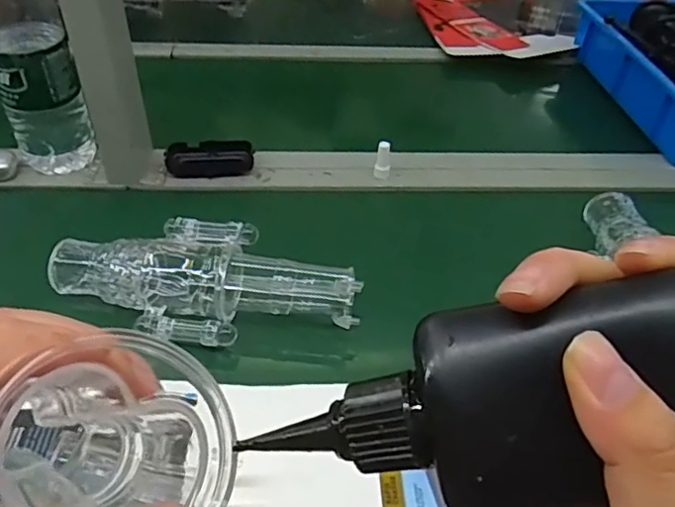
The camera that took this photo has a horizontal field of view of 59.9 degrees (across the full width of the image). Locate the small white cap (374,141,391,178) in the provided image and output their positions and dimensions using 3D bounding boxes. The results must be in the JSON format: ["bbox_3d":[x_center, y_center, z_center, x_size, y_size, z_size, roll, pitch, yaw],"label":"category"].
[{"bbox_3d":[0.059,-0.122,0.759,0.021,0.048,0.018,7,43,4],"label":"small white cap"}]

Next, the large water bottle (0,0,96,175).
[{"bbox_3d":[-0.355,-0.239,0.667,0.090,0.319,0.077,-17,47,-21],"label":"large water bottle"}]

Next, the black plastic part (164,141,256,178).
[{"bbox_3d":[-0.167,-0.126,0.773,0.109,0.024,0.046,-3,43,-7],"label":"black plastic part"}]

